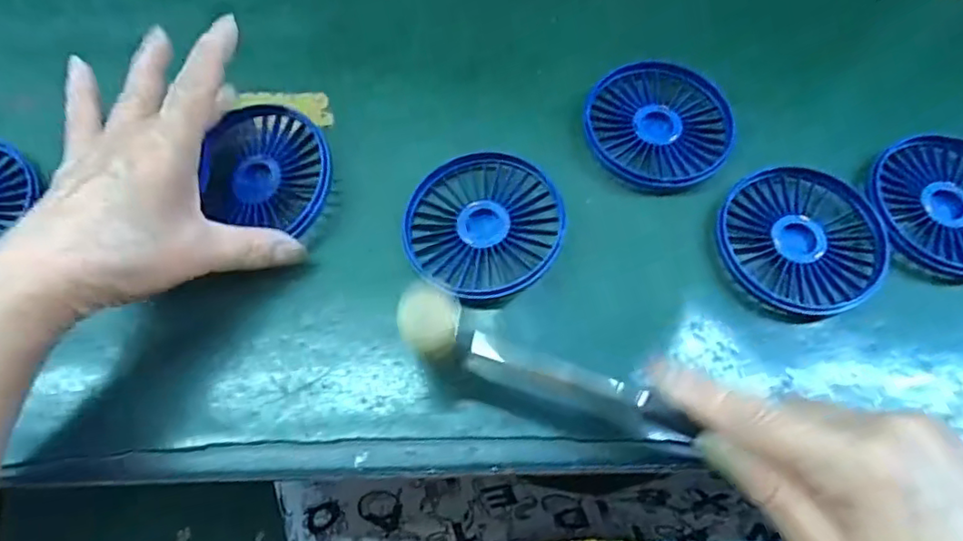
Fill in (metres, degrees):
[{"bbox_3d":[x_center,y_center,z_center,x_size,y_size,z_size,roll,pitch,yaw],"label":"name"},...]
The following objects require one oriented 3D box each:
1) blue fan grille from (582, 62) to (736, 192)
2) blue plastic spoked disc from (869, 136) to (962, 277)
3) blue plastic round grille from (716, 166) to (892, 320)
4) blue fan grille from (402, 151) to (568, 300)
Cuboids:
[{"bbox_3d":[0.105,-0.087,0.352,0.084,0.009,0.085,0,68,-1],"label":"blue fan grille"},{"bbox_3d":[0.263,-0.036,0.336,0.082,0.017,0.083,0,68,-1],"label":"blue plastic spoked disc"},{"bbox_3d":[0.174,-0.017,0.325,0.085,0.014,0.084,0,68,-1],"label":"blue plastic round grille"},{"bbox_3d":[0.001,-0.027,0.326,0.084,0.022,0.085,0,68,-1],"label":"blue fan grille"}]

